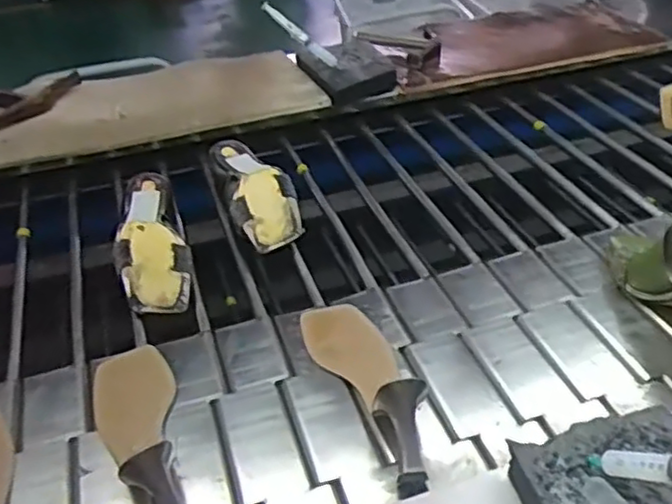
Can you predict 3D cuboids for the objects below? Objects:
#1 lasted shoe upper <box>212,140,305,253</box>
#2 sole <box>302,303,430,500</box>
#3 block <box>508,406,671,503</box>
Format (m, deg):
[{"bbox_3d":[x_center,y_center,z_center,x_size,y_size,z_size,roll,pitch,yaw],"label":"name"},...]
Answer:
[{"bbox_3d":[-0.103,-0.076,0.902,0.086,0.070,0.209,-12,36,-11],"label":"lasted shoe upper"},{"bbox_3d":[0.031,0.105,0.652,0.074,0.058,0.242,-15,37,-15],"label":"sole"},{"bbox_3d":[0.195,0.157,0.487,0.136,0.044,0.086,-12,36,-11],"label":"block"}]

